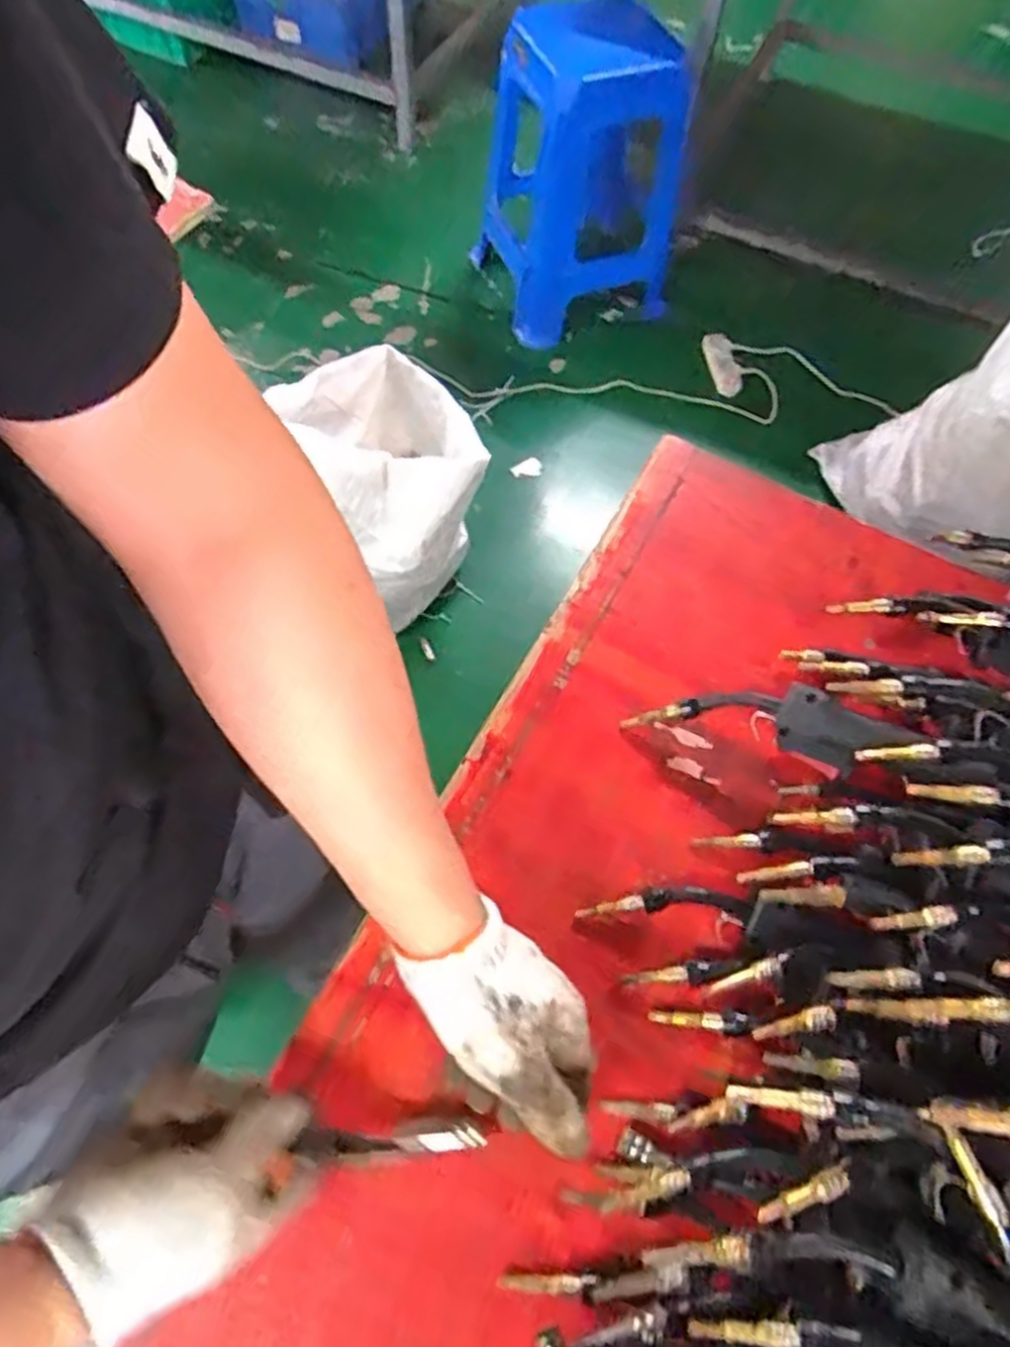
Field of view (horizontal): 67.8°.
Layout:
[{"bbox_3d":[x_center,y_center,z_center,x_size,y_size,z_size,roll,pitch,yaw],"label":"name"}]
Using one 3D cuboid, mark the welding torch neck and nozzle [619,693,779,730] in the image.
[{"bbox_3d":[0.150,0.030,0.586,0.120,0.020,0.017,-11,60,24],"label":"welding torch neck and nozzle"}]

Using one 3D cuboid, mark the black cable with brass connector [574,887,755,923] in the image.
[{"bbox_3d":[0.113,0.164,0.535,0.119,0.028,0.021,4,63,-1],"label":"black cable with brass connector"}]

